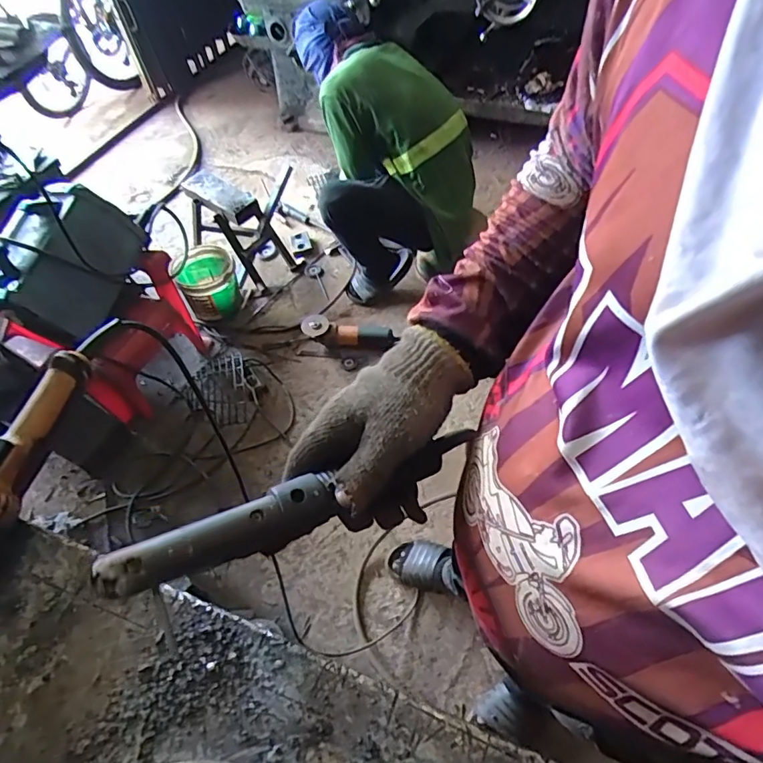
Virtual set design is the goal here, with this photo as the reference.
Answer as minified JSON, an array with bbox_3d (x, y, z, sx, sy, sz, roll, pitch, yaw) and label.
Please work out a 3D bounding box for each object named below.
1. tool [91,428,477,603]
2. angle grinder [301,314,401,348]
[{"bbox_3d":[-0.045,0.080,0.343,0.257,0.025,0.030,-16,53,-30],"label":"tool"},{"bbox_3d":[-0.110,-0.162,1.645,0.283,0.087,0.086,-4,54,2],"label":"angle grinder"}]

